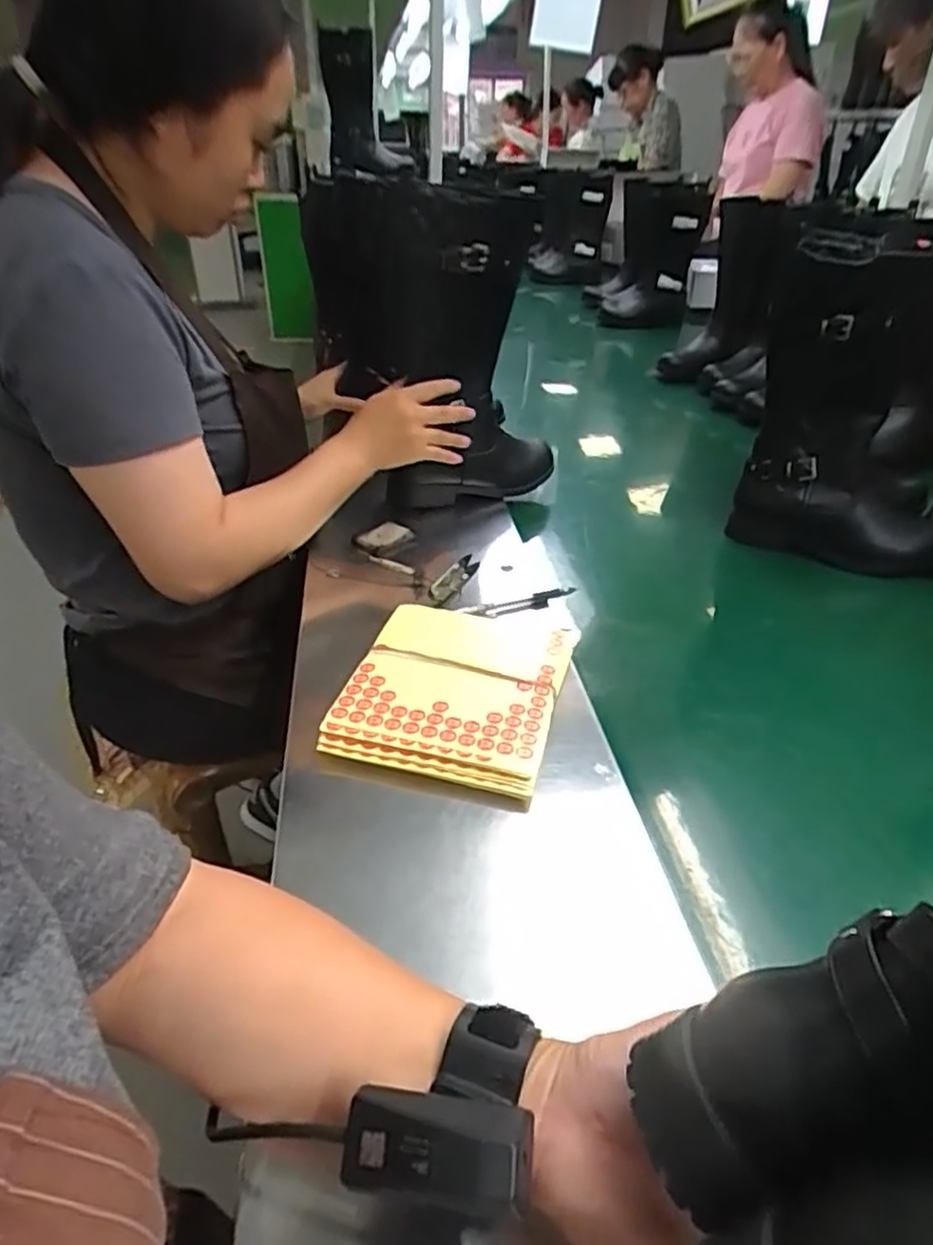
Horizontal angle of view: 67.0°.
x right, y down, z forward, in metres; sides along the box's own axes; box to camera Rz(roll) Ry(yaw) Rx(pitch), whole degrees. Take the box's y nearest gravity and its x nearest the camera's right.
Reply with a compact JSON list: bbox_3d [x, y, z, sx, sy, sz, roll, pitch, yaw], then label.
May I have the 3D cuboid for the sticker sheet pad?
[{"bbox_3d":[-0.010,0.056,0.558,0.158,0.031,0.179,9,35,14],"label":"sticker sheet pad"}]

